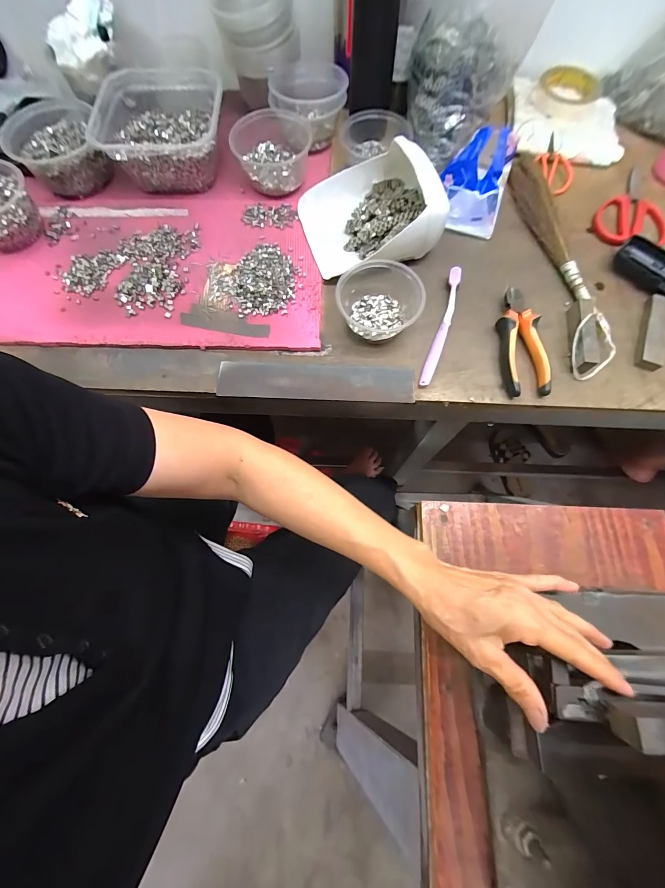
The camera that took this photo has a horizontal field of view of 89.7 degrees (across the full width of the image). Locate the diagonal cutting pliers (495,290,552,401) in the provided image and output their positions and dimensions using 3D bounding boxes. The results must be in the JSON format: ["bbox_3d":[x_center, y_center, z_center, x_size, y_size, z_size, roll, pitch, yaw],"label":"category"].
[{"bbox_3d":[0.247,-0.135,0.436,0.063,0.025,0.150,3,73,1],"label":"diagonal cutting pliers"}]

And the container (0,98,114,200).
[{"bbox_3d":[-0.411,-0.445,0.504,0.123,0.067,0.131,0,73,0],"label":"container"}]

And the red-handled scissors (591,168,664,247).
[{"bbox_3d":[0.470,-0.357,0.507,0.100,0.016,0.174,37,77,10],"label":"red-handled scissors"}]

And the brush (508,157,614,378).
[{"bbox_3d":[0.322,-0.276,0.476,0.057,0.028,0.386,-6,73,-2],"label":"brush"}]

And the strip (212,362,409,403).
[{"bbox_3d":[-0.022,-0.080,0.428,0.247,0.006,0.051,3,73,1],"label":"strip"}]

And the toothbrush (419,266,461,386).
[{"bbox_3d":[0.147,-0.157,0.447,0.019,0.017,0.182,17,74,5],"label":"toothbrush"}]

